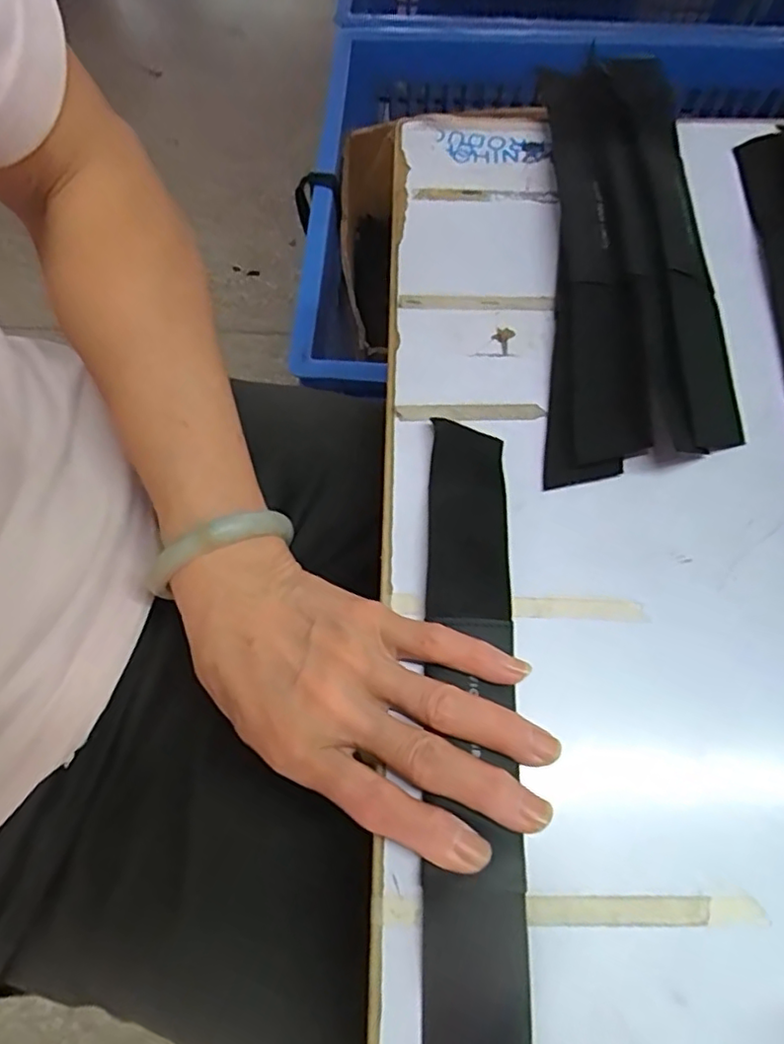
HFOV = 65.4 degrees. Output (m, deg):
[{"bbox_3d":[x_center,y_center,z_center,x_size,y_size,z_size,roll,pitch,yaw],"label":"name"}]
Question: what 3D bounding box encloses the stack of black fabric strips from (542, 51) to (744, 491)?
[{"bbox_3d":[0.140,-0.173,0.354,0.097,0.030,0.325,4,67,2],"label":"stack of black fabric strips"}]

